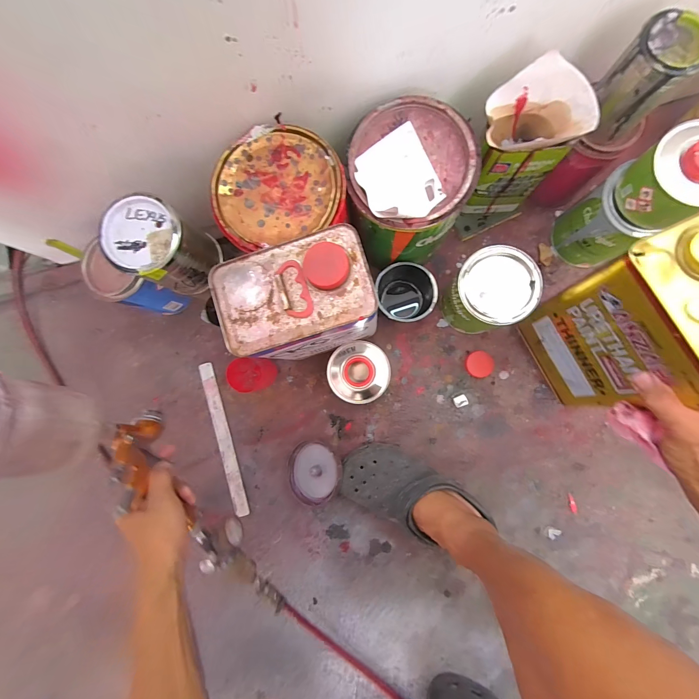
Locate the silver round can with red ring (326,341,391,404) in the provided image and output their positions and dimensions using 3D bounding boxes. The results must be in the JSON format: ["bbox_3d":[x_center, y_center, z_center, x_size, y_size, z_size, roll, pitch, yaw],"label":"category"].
[{"bbox_3d":[0.013,0.038,0.533,0.091,0.072,0.092,0,87,6],"label":"silver round can with red ring"}]

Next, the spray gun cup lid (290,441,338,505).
[{"bbox_3d":[-0.061,0.211,0.540,0.096,0.029,0.098,-5,76,18],"label":"spray gun cup lid"}]

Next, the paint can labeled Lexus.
[{"bbox_3d":[-0.245,-0.135,0.434,0.093,0.118,0.093,0,88,5],"label":"paint can labeled Lexus"}]

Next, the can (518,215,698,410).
[{"bbox_3d":[0.341,-0.027,0.389,0.119,0.234,0.163,-24,85,4],"label":"can"}]

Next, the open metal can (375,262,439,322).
[{"bbox_3d":[0.094,-0.091,0.527,0.097,0.085,0.101,0,87,6],"label":"open metal can"}]

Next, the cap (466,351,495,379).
[{"bbox_3d":[0.224,0.026,0.544,0.044,0.013,0.045,-1,87,6],"label":"cap"}]

